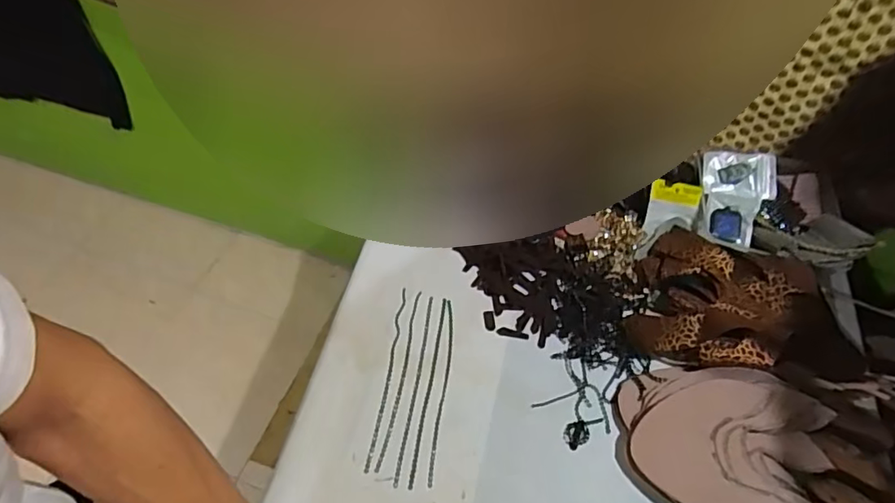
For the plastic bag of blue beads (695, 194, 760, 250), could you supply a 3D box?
[{"bbox_3d":[0.399,-0.046,0.770,0.072,0.020,0.084,18,79,25],"label":"plastic bag of blue beads"}]

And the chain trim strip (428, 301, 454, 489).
[{"bbox_3d":[-0.005,0.162,0.650,0.012,0.010,0.228,6,54,1],"label":"chain trim strip"}]

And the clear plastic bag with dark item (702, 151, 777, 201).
[{"bbox_3d":[0.434,-0.113,0.800,0.104,0.014,0.076,7,71,6],"label":"clear plastic bag with dark item"}]

